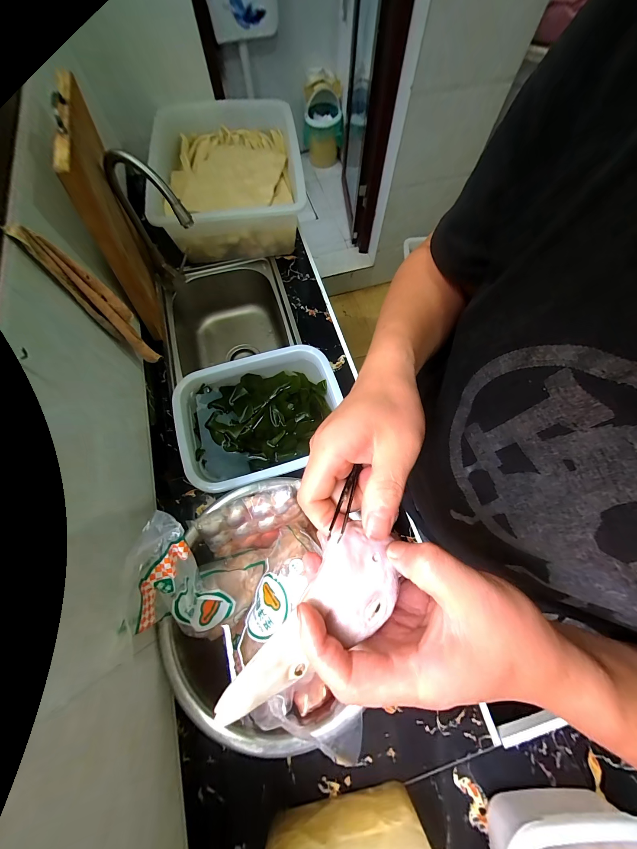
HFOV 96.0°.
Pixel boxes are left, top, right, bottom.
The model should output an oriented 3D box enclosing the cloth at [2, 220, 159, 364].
[{"bbox_3d":[-0.360,-0.202,0.483,0.042,0.276,0.041,-29,72,-10],"label":"cloth"}]

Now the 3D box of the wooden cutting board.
[{"bbox_3d":[-0.401,-0.387,0.597,0.025,0.375,0.234,-8,66,-11],"label":"wooden cutting board"}]

